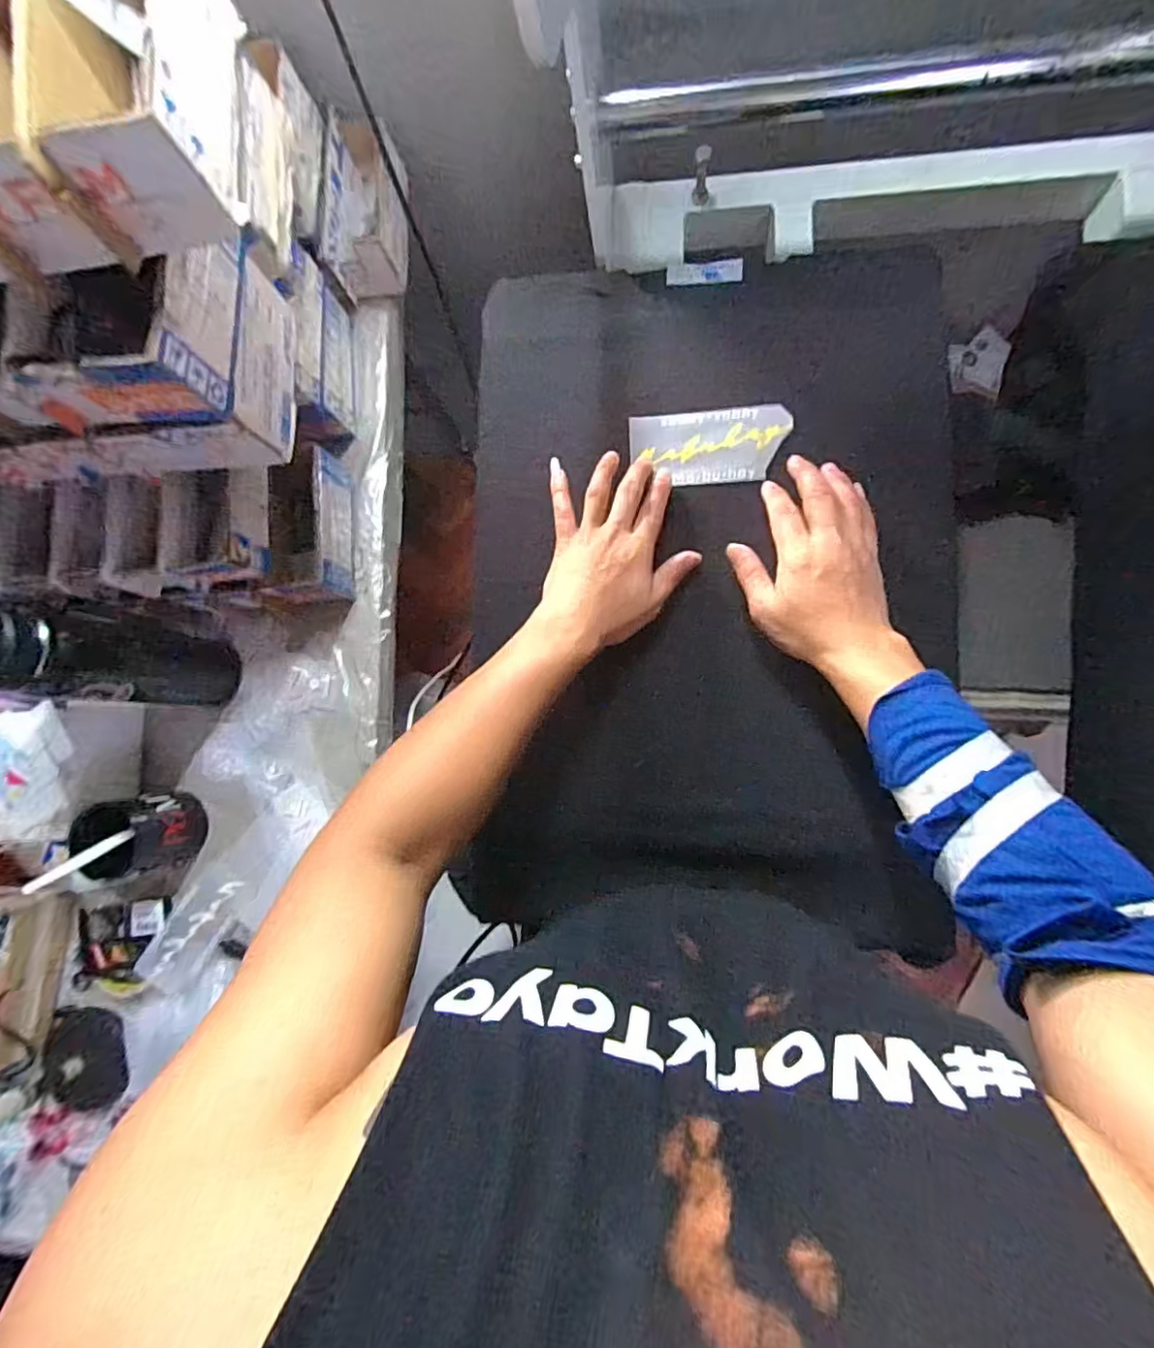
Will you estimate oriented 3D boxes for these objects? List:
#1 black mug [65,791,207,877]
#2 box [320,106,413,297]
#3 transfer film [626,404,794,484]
[{"bbox_3d":[-0.495,0.181,0.664,0.088,0.101,0.082,-1,84,8],"label":"black mug"},{"bbox_3d":[-0.244,-0.548,0.696,0.075,0.073,0.186,2,85,8],"label":"box"},{"bbox_3d":[0.120,-0.206,0.531,0.138,0.009,0.071,-3,84,7],"label":"transfer film"}]

